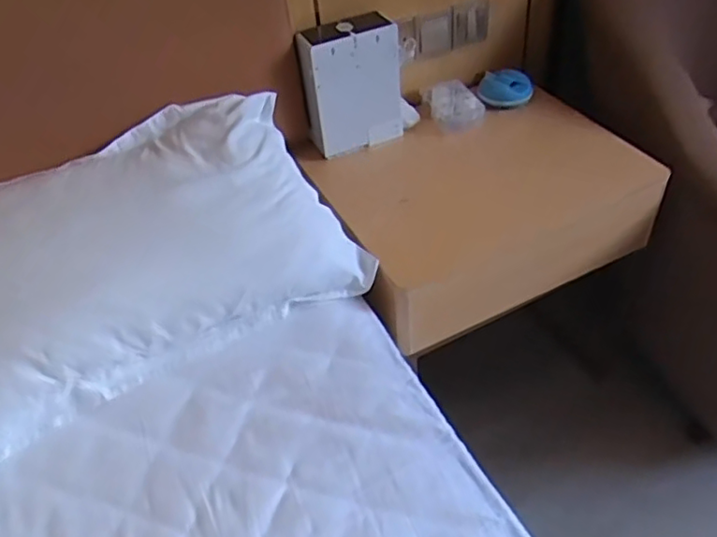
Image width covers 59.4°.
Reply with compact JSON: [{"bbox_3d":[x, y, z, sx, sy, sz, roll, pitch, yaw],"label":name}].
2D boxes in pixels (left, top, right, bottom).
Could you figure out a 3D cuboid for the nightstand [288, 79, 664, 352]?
[{"bbox_3d":[0.230,-0.122,1.252,0.588,0.233,0.371,-17,44,-11],"label":"nightstand"}]

